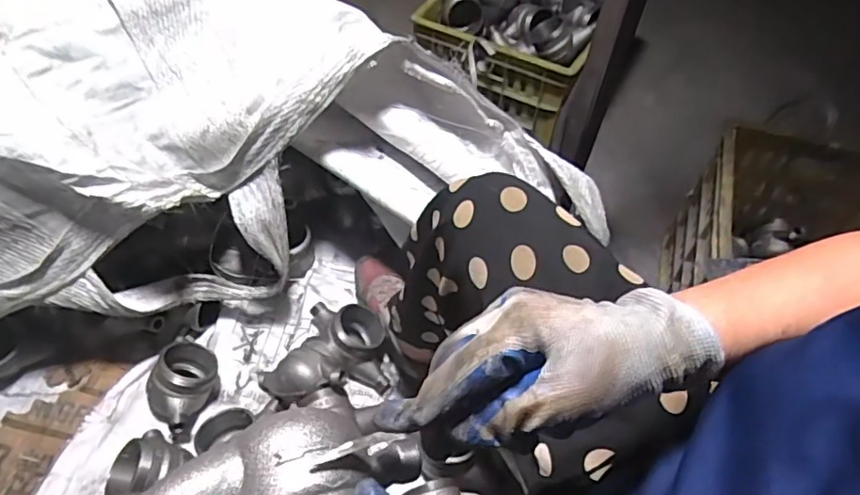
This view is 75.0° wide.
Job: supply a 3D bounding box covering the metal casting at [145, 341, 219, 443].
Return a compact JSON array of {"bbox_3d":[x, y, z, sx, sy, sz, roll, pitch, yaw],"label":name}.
[{"bbox_3d":[-0.342,0.191,0.775,0.095,0.087,0.114,25,57,15],"label":"metal casting"}]

